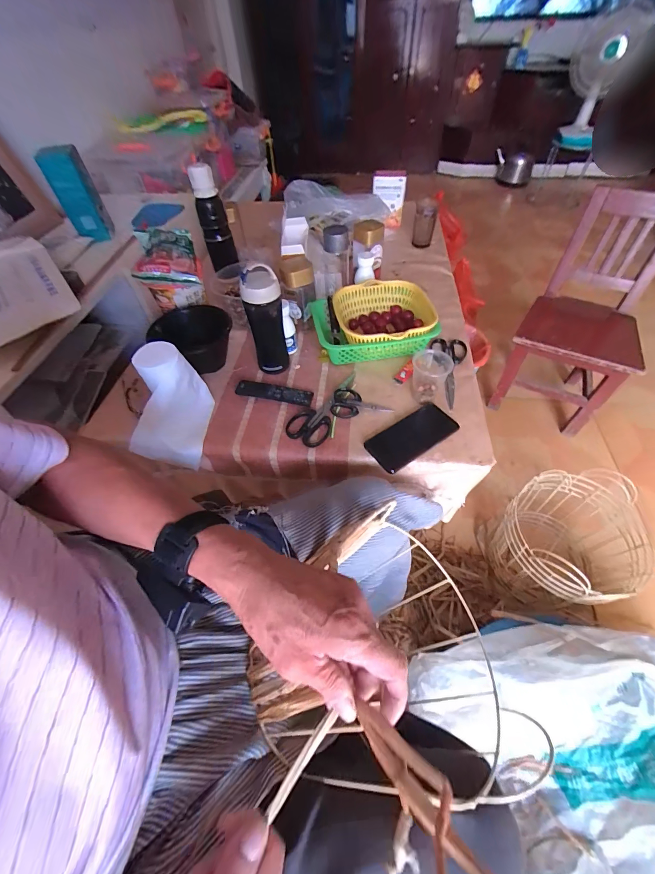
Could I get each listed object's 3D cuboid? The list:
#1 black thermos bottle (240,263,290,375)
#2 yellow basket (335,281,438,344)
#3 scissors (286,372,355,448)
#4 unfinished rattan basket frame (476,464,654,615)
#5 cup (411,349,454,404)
[{"bbox_3d":[-0.114,-0.211,0.622,0.067,0.206,0.059,-12,53,-6],"label":"black thermos bottle"},{"bbox_3d":[0.123,-0.251,0.719,0.195,0.075,0.195,-7,53,-2],"label":"yellow basket"},{"bbox_3d":[0.003,-0.059,0.629,0.074,0.011,0.192,30,60,23],"label":"scissors"},{"bbox_3d":[0.549,0.250,0.777,0.289,0.250,0.266,-4,53,1],"label":"unfinished rattan basket frame"},{"bbox_3d":[0.188,-0.112,0.613,0.068,0.068,0.071,-1,53,2],"label":"cup"}]

